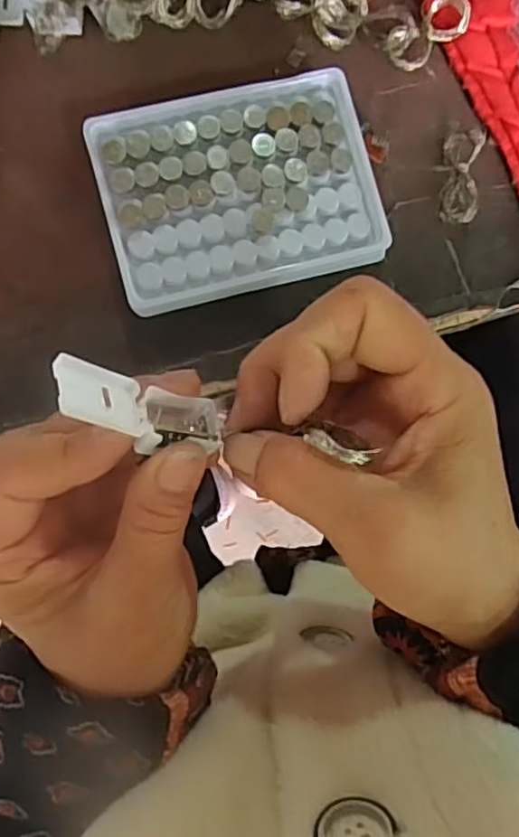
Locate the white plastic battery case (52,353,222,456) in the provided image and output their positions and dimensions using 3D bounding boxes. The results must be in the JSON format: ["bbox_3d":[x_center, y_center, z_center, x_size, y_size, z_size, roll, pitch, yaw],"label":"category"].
[{"bbox_3d":[-0.037,-0.002,0.190,0.054,0.013,0.021,19,44,-40],"label":"white plastic battery case"}]

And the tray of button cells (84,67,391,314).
[{"bbox_3d":[-0.010,-0.112,0.319,0.129,0.024,0.099,-15,87,-6],"label":"tray of button cells"}]

